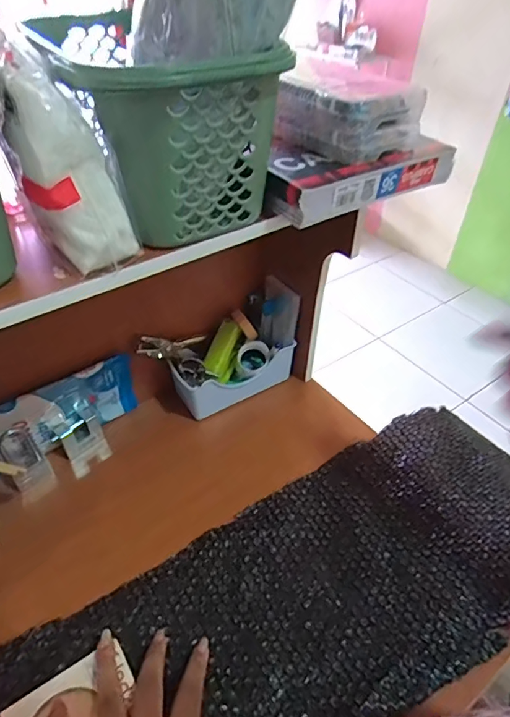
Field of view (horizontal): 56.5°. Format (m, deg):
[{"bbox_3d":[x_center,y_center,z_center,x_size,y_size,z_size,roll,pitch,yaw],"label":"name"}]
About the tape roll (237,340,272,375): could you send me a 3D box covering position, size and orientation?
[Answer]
[{"bbox_3d":[-0.001,-0.003,0.632,0.045,0.014,0.042,-1,78,5],"label":"tape roll"}]

